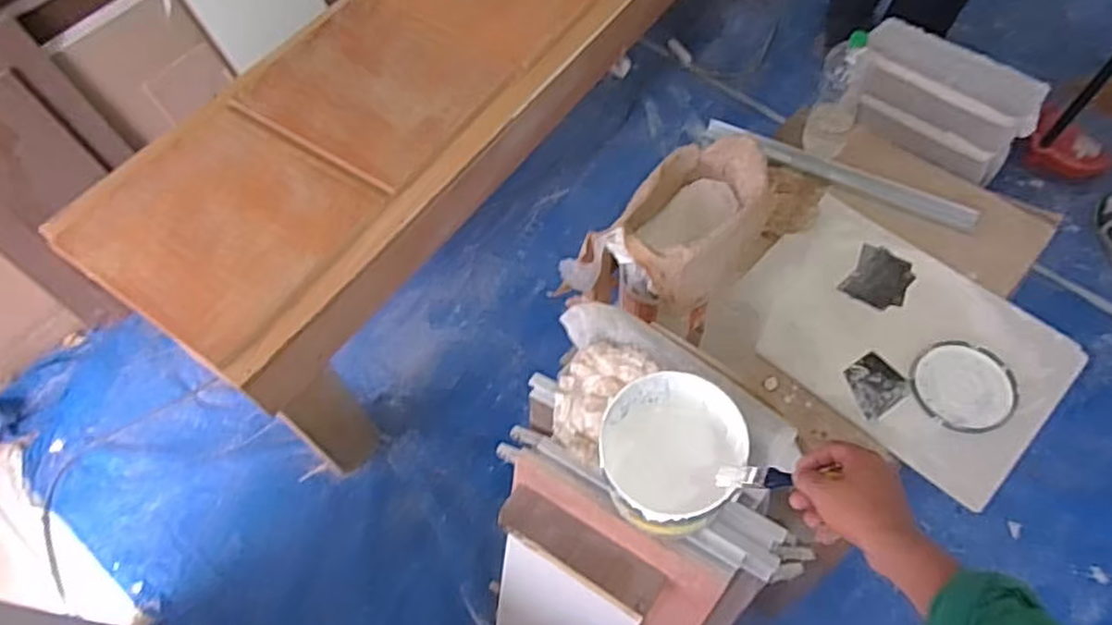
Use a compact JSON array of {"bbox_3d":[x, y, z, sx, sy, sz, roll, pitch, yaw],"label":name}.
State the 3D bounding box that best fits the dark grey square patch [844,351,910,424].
[{"bbox_3d":[0.580,0.132,1.292,0.105,0.004,0.098,-34,58,-12],"label":"dark grey square patch"}]

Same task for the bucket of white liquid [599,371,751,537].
[{"bbox_3d":[0.148,0.190,0.921,0.173,0.174,0.162,-1,60,2],"label":"bucket of white liquid"}]

